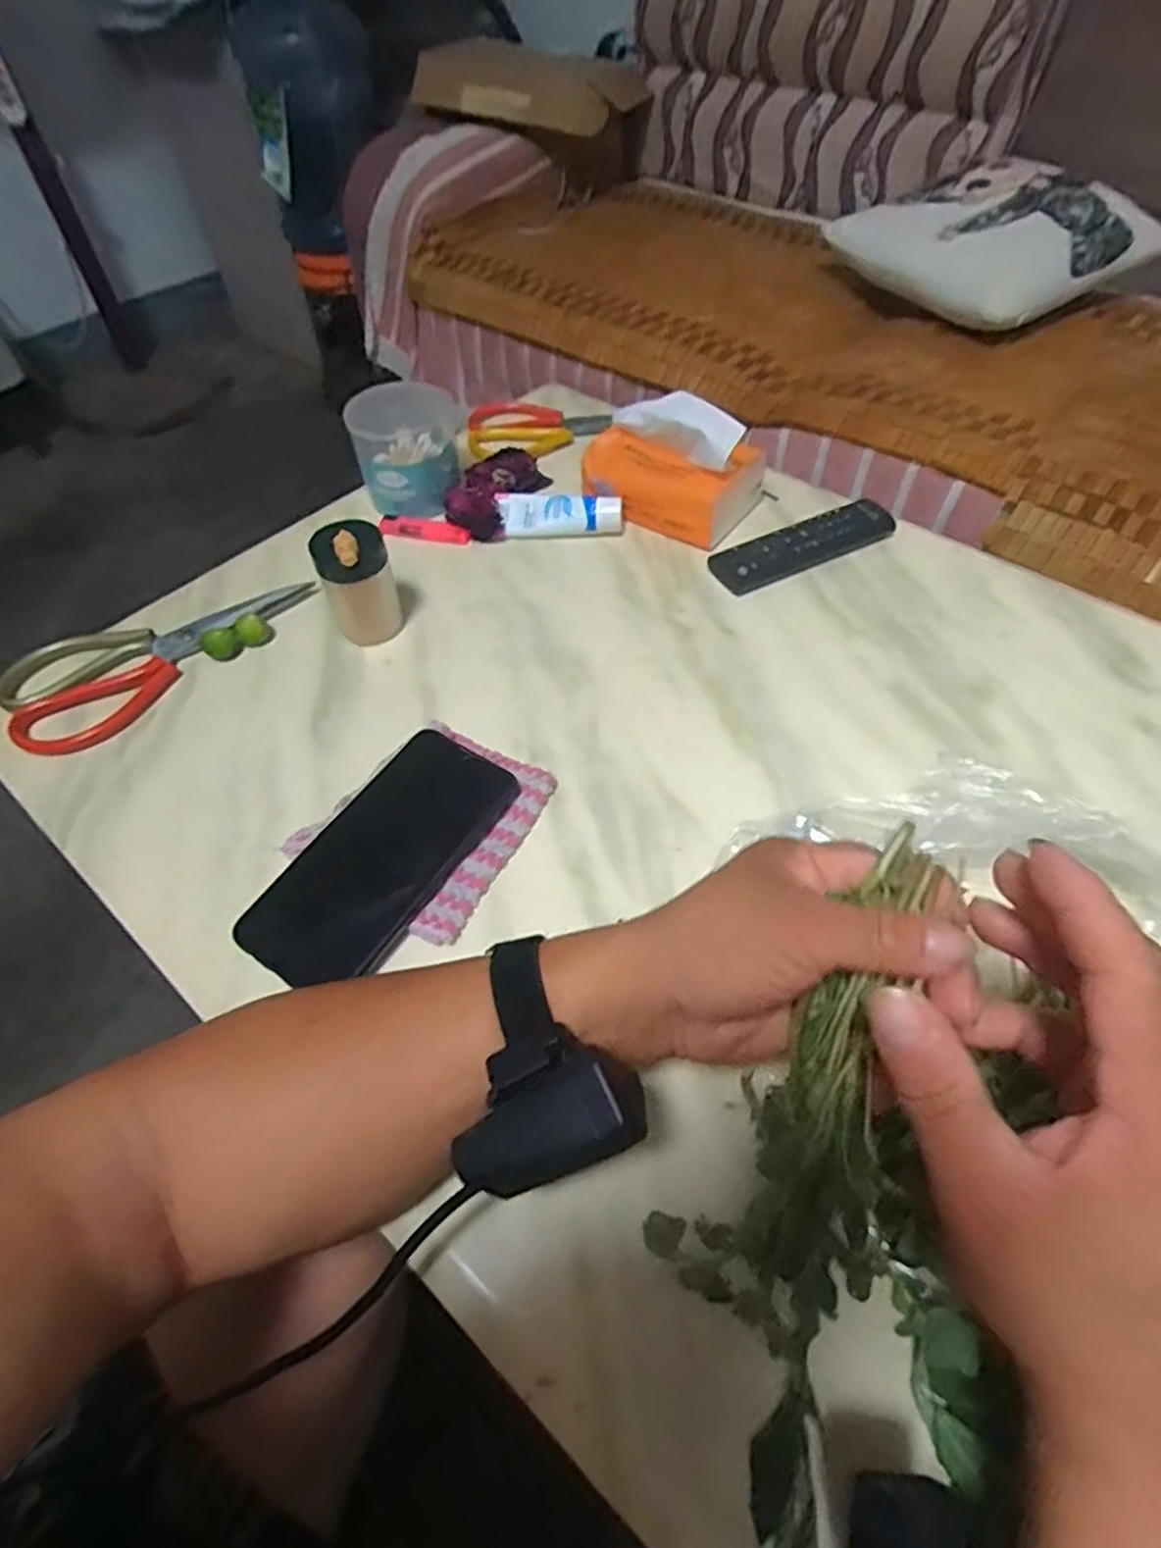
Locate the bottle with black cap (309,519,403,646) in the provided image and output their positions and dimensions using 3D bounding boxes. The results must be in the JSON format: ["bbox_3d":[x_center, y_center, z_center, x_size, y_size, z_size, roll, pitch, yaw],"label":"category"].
[{"bbox_3d":[-0.162,-0.140,0.510,0.051,0.082,0.046,-21,56,-14],"label":"bottle with black cap"}]

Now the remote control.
[{"bbox_3d":[0.189,-0.193,0.583,0.169,0.020,0.047,-23,57,-15],"label":"remote control"}]

